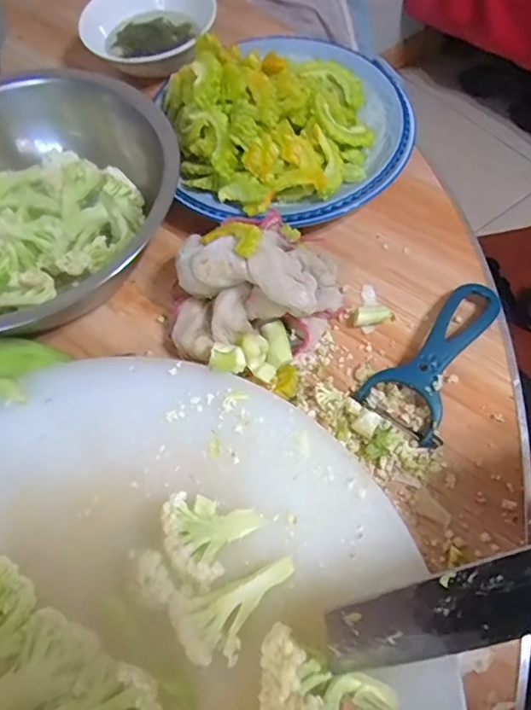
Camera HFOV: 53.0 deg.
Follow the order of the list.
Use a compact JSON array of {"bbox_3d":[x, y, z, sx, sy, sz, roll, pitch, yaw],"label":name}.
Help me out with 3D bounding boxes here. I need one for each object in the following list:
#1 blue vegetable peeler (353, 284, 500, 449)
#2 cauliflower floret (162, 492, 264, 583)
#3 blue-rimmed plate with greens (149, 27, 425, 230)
[{"bbox_3d":[0.134,-0.001,0.398,0.063,0.019,0.137,36,70,18],"label":"blue vegetable peeler"},{"bbox_3d":[-0.035,0.104,0.309,0.053,0.039,0.053,-1,63,1],"label":"cauliflower floret"},{"bbox_3d":[0.022,-0.221,0.482,0.216,0.084,0.225,-1,63,1],"label":"blue-rimmed plate with greens"}]

